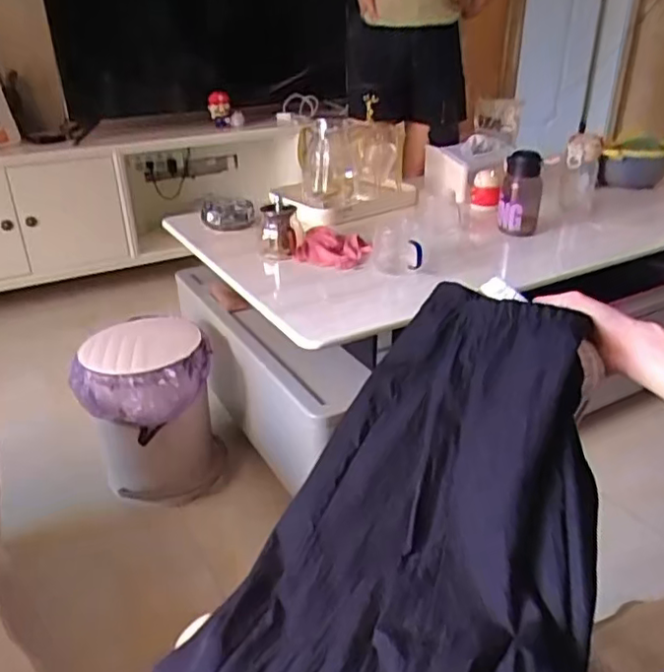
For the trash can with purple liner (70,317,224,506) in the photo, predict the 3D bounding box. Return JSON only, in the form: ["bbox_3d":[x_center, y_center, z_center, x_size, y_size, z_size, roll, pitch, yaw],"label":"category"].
[{"bbox_3d":[-0.380,0.163,1.336,0.249,0.322,0.251,-1,28,0],"label":"trash can with purple liner"}]

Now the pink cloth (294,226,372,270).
[{"bbox_3d":[0.002,-0.189,1.314,0.138,0.041,0.138,11,30,22],"label":"pink cloth"}]

